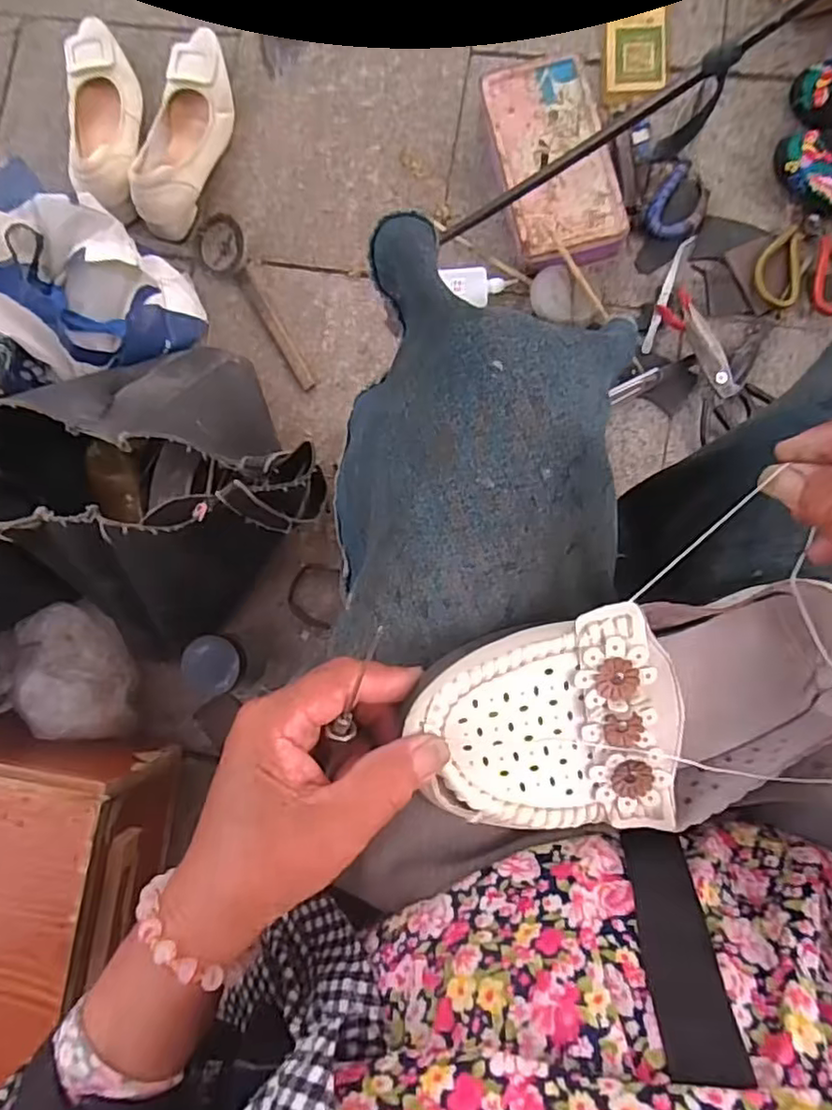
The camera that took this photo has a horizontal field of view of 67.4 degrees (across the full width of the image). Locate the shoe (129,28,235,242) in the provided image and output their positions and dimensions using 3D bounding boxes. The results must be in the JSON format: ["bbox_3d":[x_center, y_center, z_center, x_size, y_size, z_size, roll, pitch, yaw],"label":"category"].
[{"bbox_3d":[-0.280,-0.505,0.742,0.089,0.071,0.241,14,87,5],"label":"shoe"}]

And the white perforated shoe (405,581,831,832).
[{"bbox_3d":[0.114,0.066,0.272,0.224,0.046,0.089,-7,85,-15],"label":"white perforated shoe"}]

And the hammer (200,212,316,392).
[{"bbox_3d":[-0.188,-0.296,0.741,0.052,0.033,0.229,-31,84,1],"label":"hammer"}]

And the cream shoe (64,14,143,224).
[{"bbox_3d":[-0.379,-0.520,0.746,0.089,0.063,0.253,-8,85,3],"label":"cream shoe"}]

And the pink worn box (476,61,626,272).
[{"bbox_3d":[0.155,-0.446,0.713,0.122,0.045,0.226,-15,85,3],"label":"pink worn box"}]

